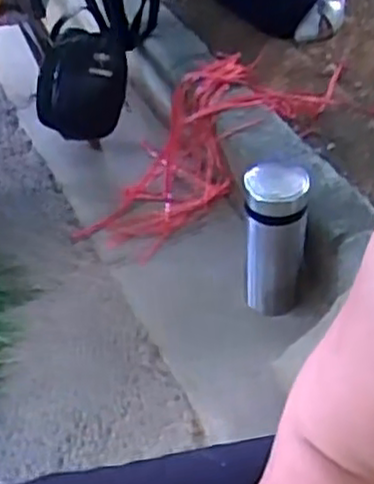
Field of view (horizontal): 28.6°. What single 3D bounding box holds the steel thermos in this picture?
[{"bbox_3d":[0.122,0.005,1.032,0.081,0.238,0.073,-3,46,3],"label":"steel thermos"}]

